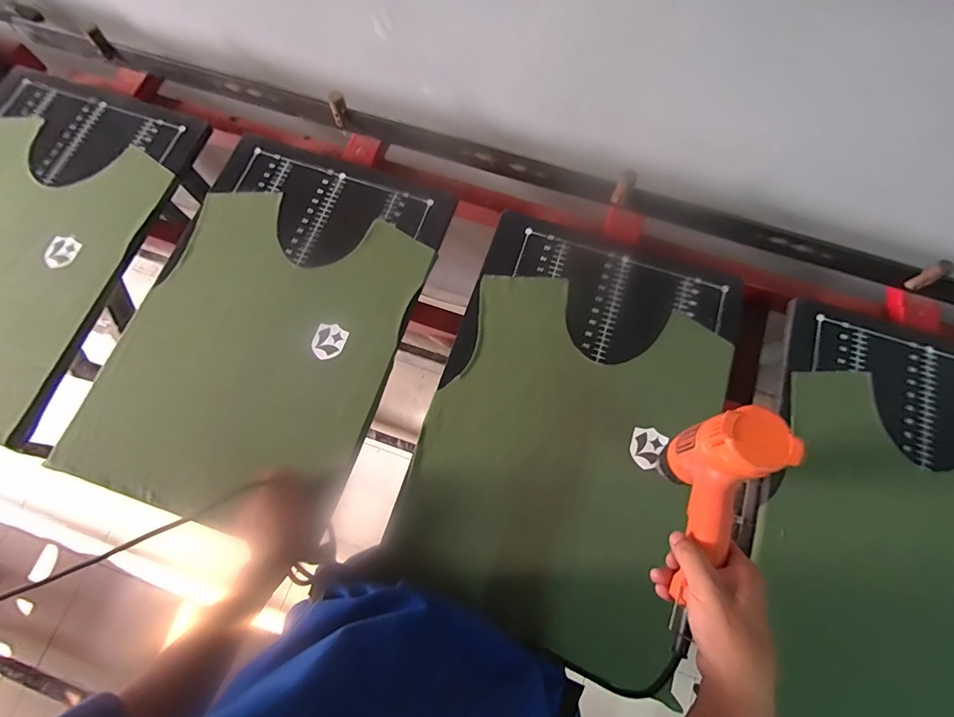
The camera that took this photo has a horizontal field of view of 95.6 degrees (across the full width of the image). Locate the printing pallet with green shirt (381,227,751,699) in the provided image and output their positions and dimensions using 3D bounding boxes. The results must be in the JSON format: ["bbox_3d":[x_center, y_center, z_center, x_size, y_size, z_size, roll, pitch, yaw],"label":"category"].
[{"bbox_3d":[0.134,0.087,0.624,0.406,0.036,0.584,21,75,7],"label":"printing pallet with green shirt"}]

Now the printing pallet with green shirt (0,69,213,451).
[{"bbox_3d":[-0.760,-0.212,0.707,0.402,0.026,0.597,18,76,5],"label":"printing pallet with green shirt"}]

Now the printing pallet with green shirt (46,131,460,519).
[{"bbox_3d":[-0.315,-0.064,0.665,0.396,0.024,0.582,18,76,5],"label":"printing pallet with green shirt"}]

